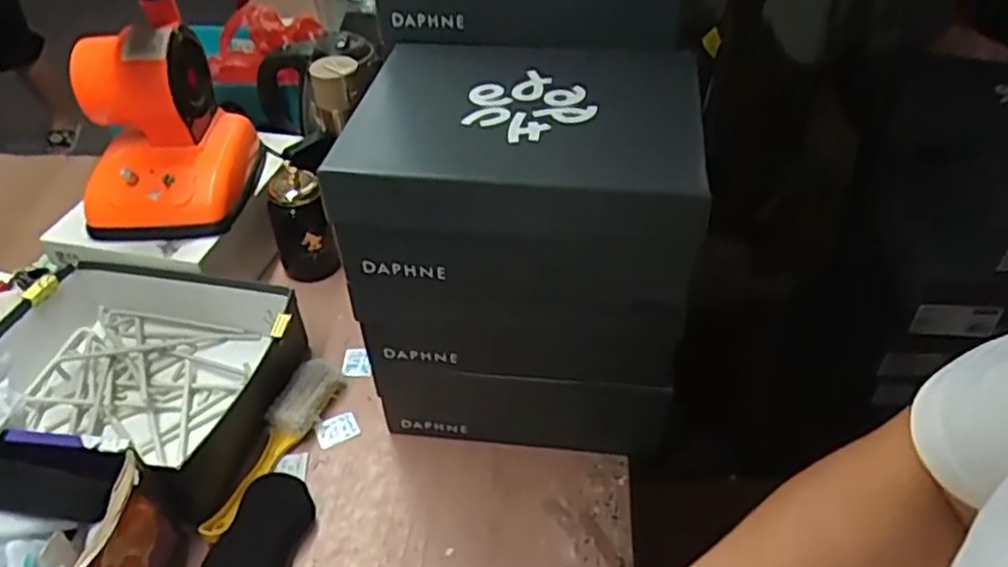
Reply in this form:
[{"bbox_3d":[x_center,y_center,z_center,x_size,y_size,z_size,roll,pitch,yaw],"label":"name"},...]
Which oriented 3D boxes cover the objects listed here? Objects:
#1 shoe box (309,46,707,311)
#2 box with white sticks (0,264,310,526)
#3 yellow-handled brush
[{"bbox_3d":[0.027,-0.121,0.671,0.289,0.109,0.268,6,43,9],"label":"shoe box"},{"bbox_3d":[-0.427,0.095,0.837,0.360,0.098,0.269,15,45,18],"label":"box with white sticks"},{"bbox_3d":[-0.245,0.172,0.781,0.049,0.036,0.229,13,44,15],"label":"yellow-handled brush"}]

